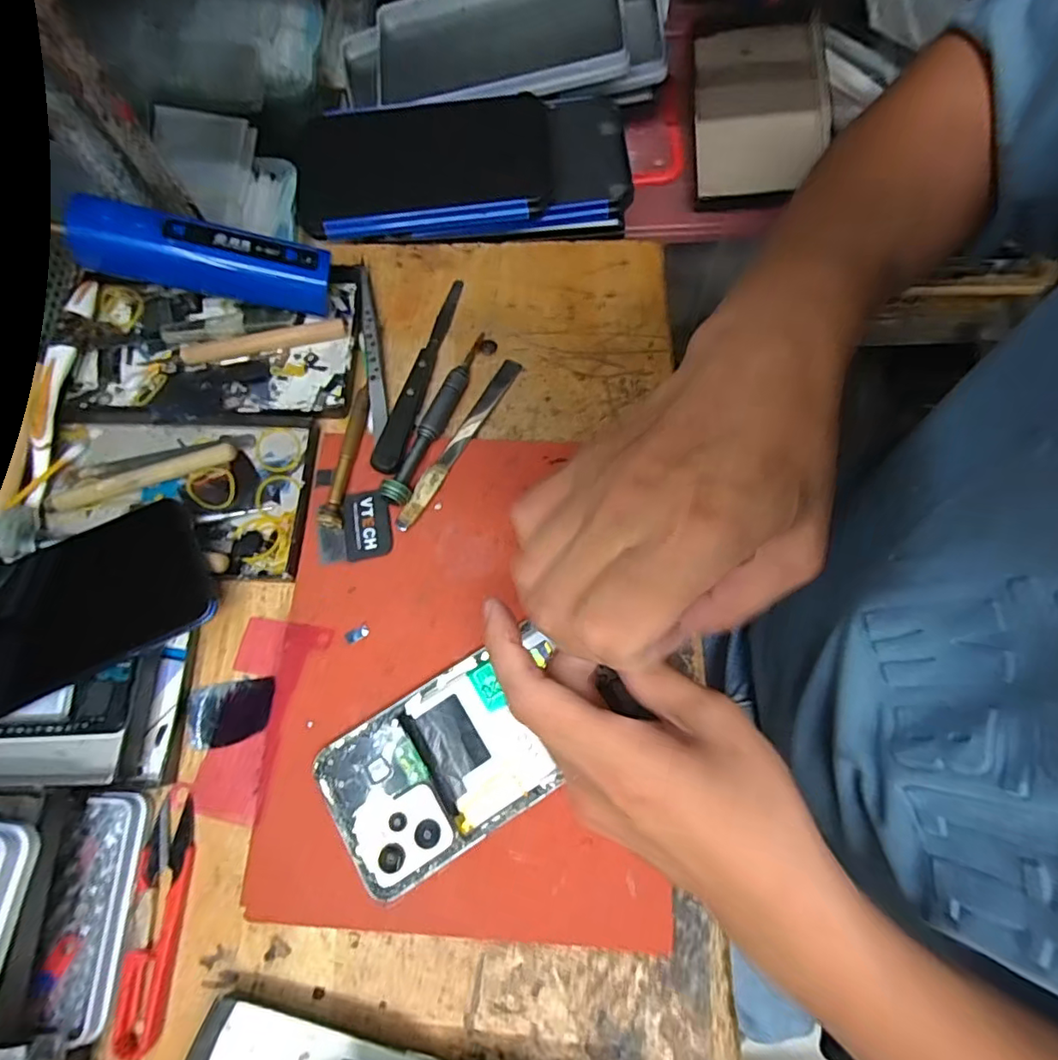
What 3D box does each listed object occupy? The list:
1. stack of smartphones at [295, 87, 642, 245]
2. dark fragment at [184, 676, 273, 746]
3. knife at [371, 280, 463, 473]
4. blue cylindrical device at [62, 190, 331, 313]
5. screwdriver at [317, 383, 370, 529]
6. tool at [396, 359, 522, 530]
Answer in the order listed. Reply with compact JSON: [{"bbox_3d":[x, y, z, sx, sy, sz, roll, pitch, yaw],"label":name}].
[{"bbox_3d":[-0.043,-0.256,0.399,0.229,0.027,0.101,-4,72,-2],"label":"stack of smartphones"},{"bbox_3d":[-0.157,0.095,0.300,0.047,0.004,0.030,-12,73,-5],"label":"dark fragment"},{"bbox_3d":[-0.067,-0.098,0.351,0.017,0.010,0.140,13,73,3],"label":"knife"},{"bbox_3d":[-0.187,-0.159,0.334,0.131,0.029,0.031,5,71,-19],"label":"blue cylindrical device"},{"bbox_3d":[-0.105,-0.044,0.332,0.011,0.011,0.091,8,72,2],"label":"screwdriver"},{"bbox_3d":[-0.041,-0.054,0.339,0.011,0.004,0.127,29,74,8],"label":"tool"}]

